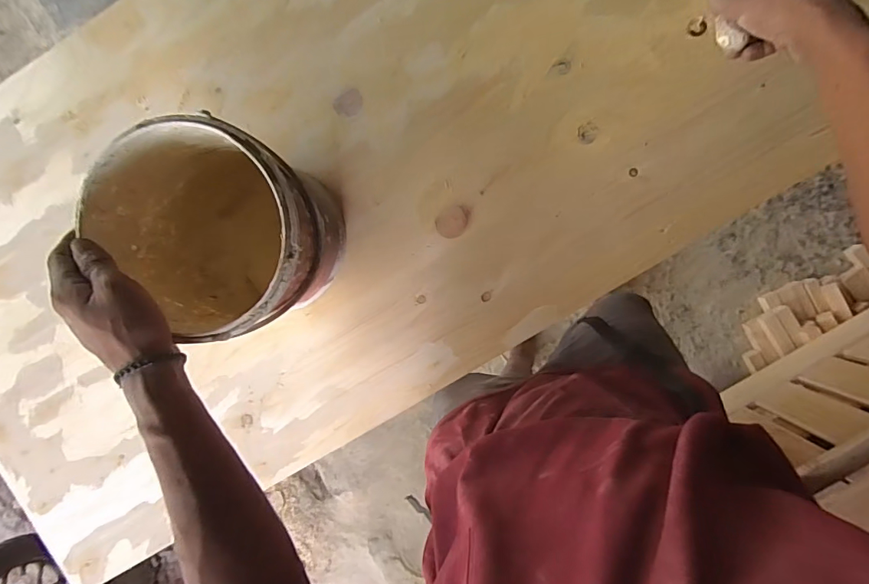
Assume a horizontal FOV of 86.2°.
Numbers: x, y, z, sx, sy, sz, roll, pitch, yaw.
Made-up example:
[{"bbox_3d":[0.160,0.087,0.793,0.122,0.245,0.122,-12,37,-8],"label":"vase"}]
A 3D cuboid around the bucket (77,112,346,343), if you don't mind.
[{"bbox_3d":[-0.197,-0.059,0.479,0.179,0.209,0.174,0,94,4],"label":"bucket"}]

